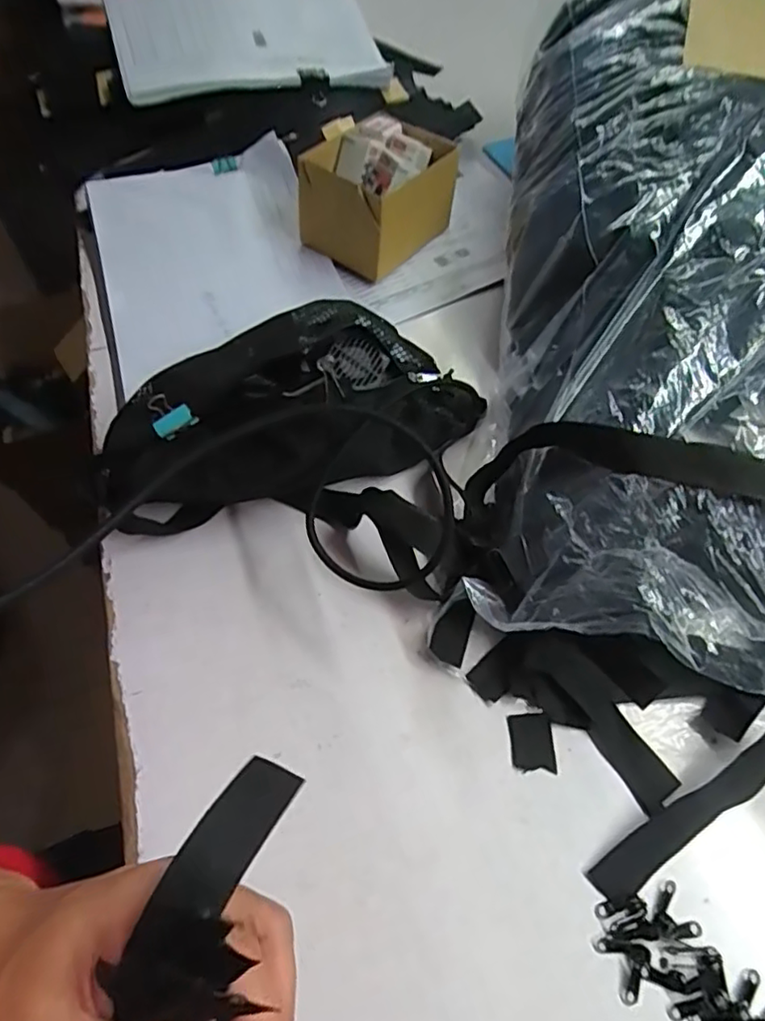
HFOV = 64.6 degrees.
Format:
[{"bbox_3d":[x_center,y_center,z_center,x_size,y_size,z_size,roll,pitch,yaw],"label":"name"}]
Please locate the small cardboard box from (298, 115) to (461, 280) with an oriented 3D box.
[{"bbox_3d":[0.000,-0.310,0.598,0.104,0.090,0.136,34,63,18],"label":"small cardboard box"}]

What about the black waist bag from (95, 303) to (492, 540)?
[{"bbox_3d":[-0.067,-0.074,0.446,0.272,0.101,0.145,-15,60,-11],"label":"black waist bag"}]

